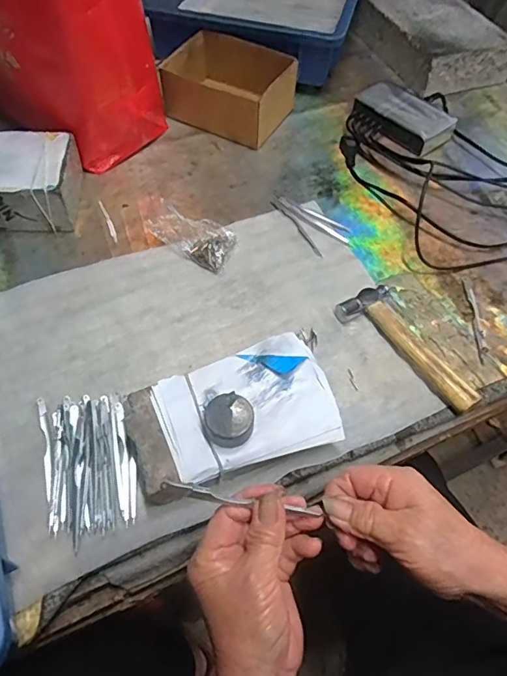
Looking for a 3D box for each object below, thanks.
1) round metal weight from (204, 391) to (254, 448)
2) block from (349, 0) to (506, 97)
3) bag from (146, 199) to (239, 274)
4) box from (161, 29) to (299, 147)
[{"bbox_3d":[-0.019,0.065,0.391,0.037,0.020,0.036,1,57,-1],"label":"round metal weight"},{"bbox_3d":[0.271,-0.467,0.770,0.143,0.068,0.228,-21,60,-16],"label":"block"},{"bbox_3d":[-0.065,-0.121,0.547,0.094,0.039,0.057,29,60,15],"label":"bag"},{"bbox_3d":[-0.031,-0.331,0.664,0.149,0.077,0.105,24,58,12],"label":"box"}]

